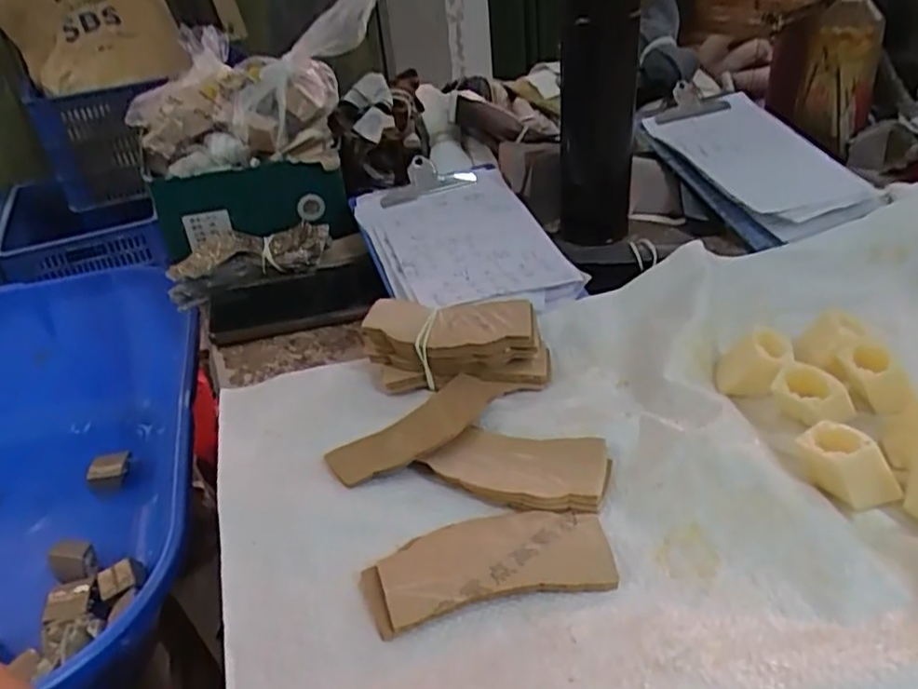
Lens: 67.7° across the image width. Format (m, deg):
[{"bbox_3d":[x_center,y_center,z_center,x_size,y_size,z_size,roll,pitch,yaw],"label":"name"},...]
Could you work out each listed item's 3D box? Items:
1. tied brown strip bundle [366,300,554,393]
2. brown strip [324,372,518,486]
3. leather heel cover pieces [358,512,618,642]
[{"bbox_3d":[-0.003,-0.002,0.469,0.125,0.041,0.055,2,34,12],"label":"tied brown strip bundle"},{"bbox_3d":[-0.019,0.048,0.416,0.123,0.012,0.048,-29,40,-30],"label":"brown strip"},{"bbox_3d":[0.013,0.105,0.338,0.118,0.007,0.052,-11,34,-7],"label":"leather heel cover pieces"}]

